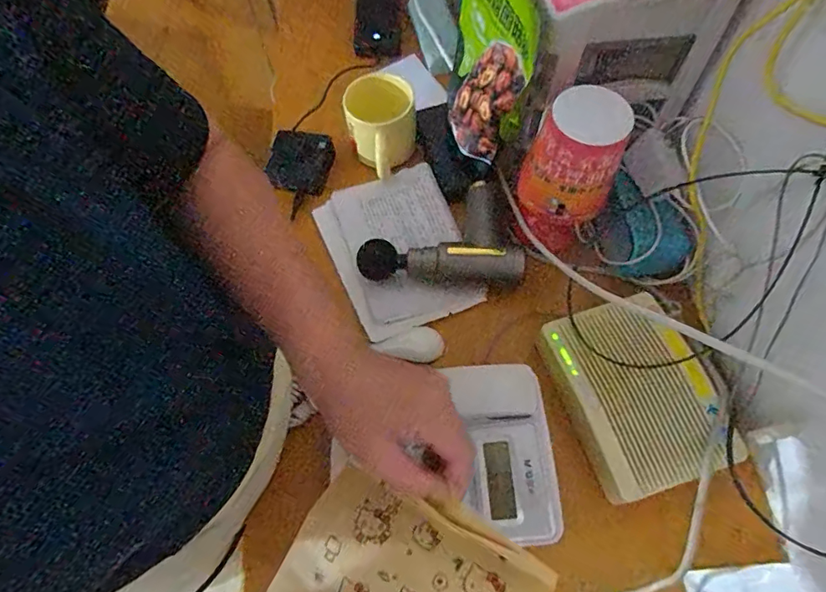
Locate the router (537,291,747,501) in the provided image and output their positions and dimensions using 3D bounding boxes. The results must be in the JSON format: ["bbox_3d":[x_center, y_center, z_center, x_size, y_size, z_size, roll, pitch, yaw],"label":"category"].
[{"bbox_3d":[0.215,0.087,0.471,0.127,0.027,0.177,-17,64,-6],"label":"router"}]

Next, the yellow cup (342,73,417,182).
[{"bbox_3d":[-0.039,-0.218,0.631,0.086,0.078,0.108,-5,63,0],"label":"yellow cup"}]

